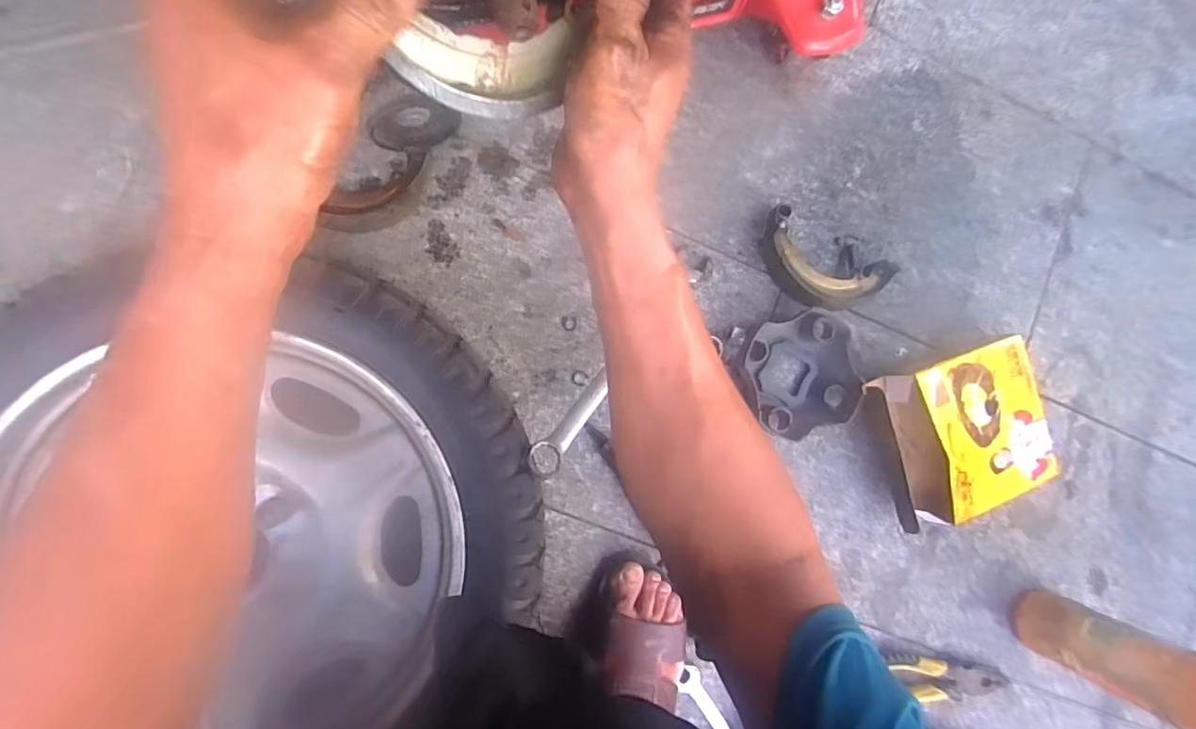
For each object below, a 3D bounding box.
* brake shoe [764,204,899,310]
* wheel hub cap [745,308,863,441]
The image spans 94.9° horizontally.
[{"bbox_3d":[0.231,-0.100,0.563,0.141,0.041,0.086,27,85,-6],"label":"brake shoe"},{"bbox_3d":[0.206,0.009,0.557,0.114,0.039,0.114,0,88,-8],"label":"wheel hub cap"}]

